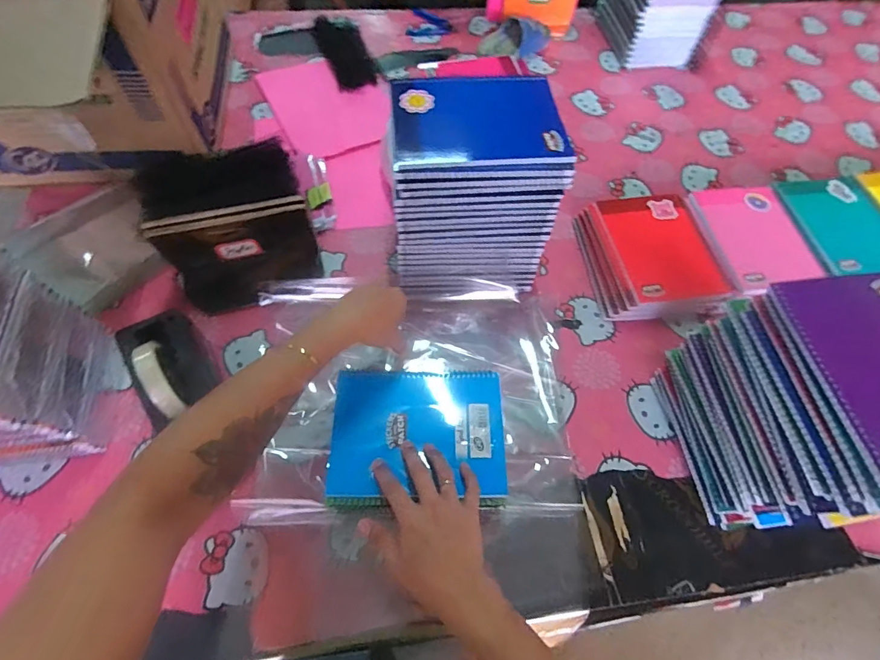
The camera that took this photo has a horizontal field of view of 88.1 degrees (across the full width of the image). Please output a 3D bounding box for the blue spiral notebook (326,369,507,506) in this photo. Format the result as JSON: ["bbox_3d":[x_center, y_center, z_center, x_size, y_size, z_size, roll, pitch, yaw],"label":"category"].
[{"bbox_3d":[-0.024,0.119,0.526,0.195,0.011,0.150,1,62,-3],"label":"blue spiral notebook"}]

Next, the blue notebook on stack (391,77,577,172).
[{"bbox_3d":[0.044,-0.240,0.529,0.195,0.020,0.143,-3,62,-5],"label":"blue notebook on stack"}]

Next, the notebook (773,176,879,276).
[{"bbox_3d":[0.648,-0.173,0.730,0.149,0.018,0.194,-5,62,-6],"label":"notebook"}]

